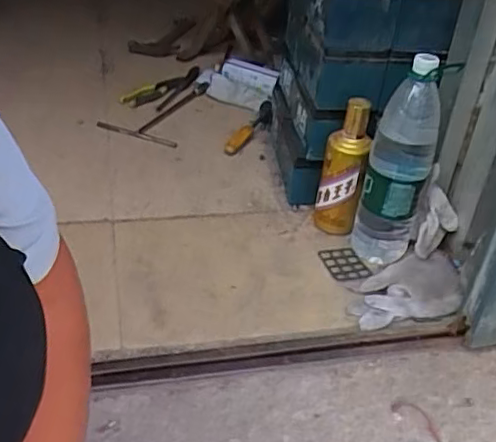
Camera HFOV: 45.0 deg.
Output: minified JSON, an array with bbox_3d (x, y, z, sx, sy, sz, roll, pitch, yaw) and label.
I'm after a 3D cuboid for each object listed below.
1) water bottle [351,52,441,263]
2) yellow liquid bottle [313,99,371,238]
[{"bbox_3d":[0.221,-0.082,0.861,0.094,0.278,0.088,18,44,10],"label":"water bottle"},{"bbox_3d":[0.151,-0.080,0.947,0.070,0.212,0.080,15,44,7],"label":"yellow liquid bottle"}]

